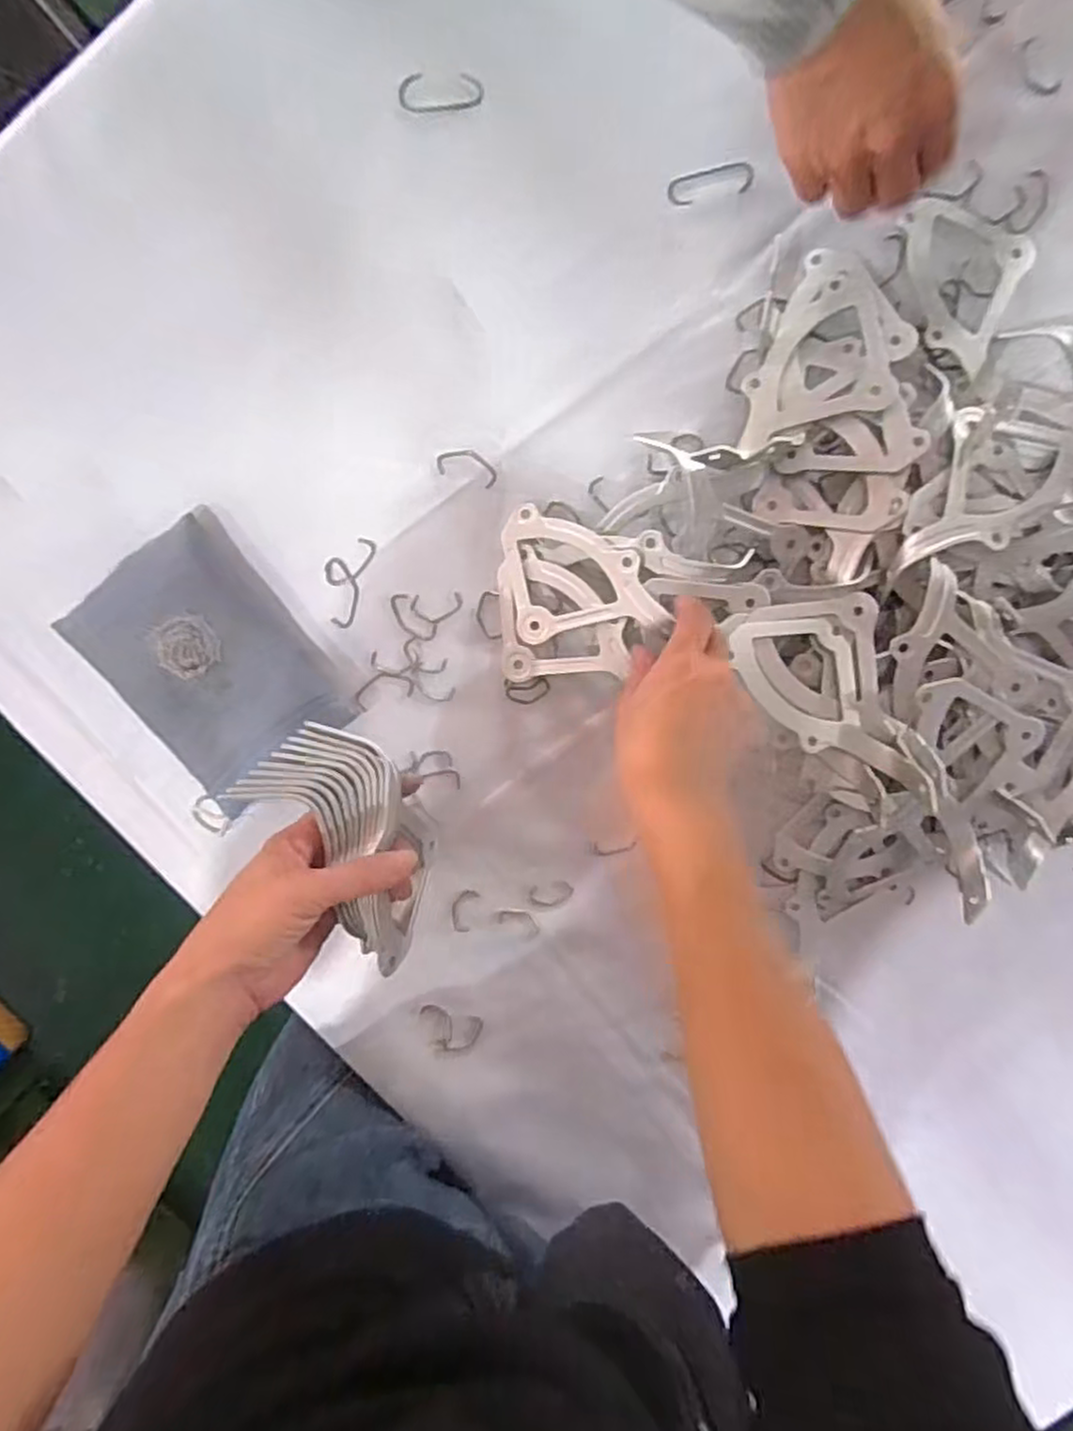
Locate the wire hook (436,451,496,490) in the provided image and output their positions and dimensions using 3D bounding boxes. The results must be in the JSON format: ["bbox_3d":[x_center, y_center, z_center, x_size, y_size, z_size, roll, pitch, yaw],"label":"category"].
[{"bbox_3d":[-0.045,-0.162,0.466,0.041,0.004,0.019,16,99,-4],"label":"wire hook"}]

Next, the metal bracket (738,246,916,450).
[{"bbox_3d":[0.184,-0.220,0.446,0.083,0.007,0.133,27,92,15],"label":"metal bracket"}]

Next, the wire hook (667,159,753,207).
[{"bbox_3d":[0.108,-0.329,0.443,0.053,0.004,0.018,-12,100,0],"label":"wire hook"}]

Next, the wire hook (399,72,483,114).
[{"bbox_3d":[-0.058,-0.378,0.436,0.050,0.005,0.019,-2,100,-1],"label":"wire hook"}]

